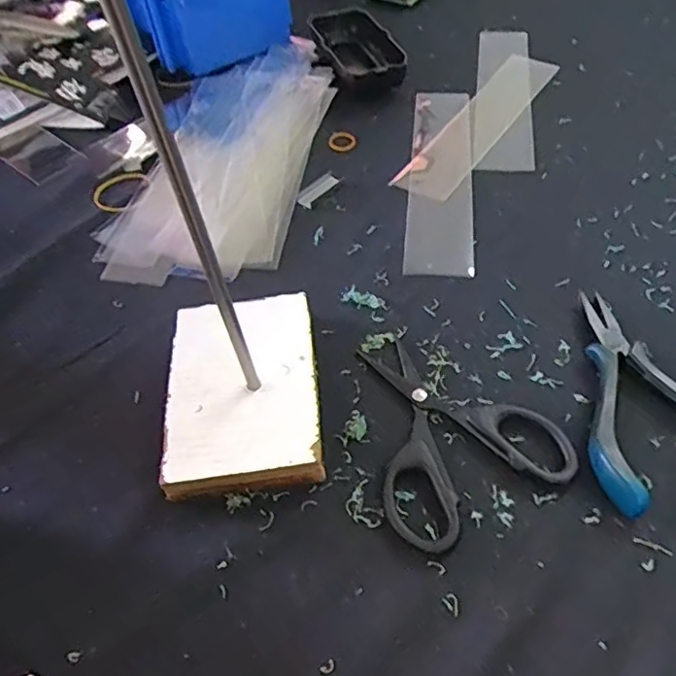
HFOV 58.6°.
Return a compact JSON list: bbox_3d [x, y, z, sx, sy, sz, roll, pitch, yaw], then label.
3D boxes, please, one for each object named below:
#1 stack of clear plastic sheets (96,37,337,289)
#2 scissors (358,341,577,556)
[{"bbox_3d":[-0.076,-0.138,0.430,0.118,0.015,0.259,4,51,8],"label":"stack of clear plastic sheets"},{"bbox_3d":[0.048,0.038,0.280,0.088,0.008,0.102,-25,53,-15],"label":"scissors"}]

